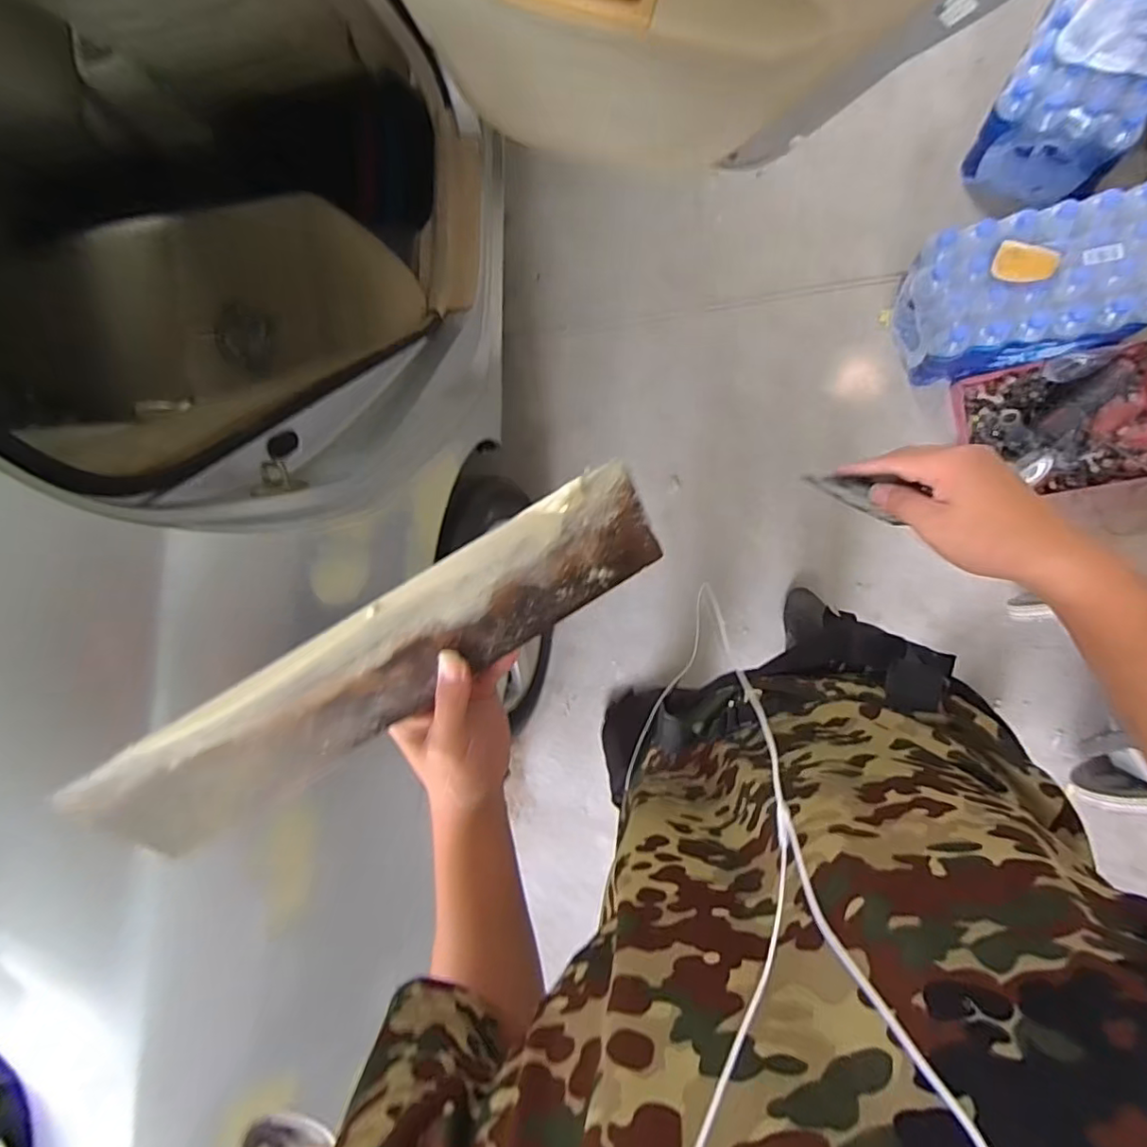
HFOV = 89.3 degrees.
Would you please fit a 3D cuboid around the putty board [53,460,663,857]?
[{"bbox_3d":[-0.111,0.055,0.353,0.359,0.006,0.088,-32,131,-4],"label":"putty board"}]

